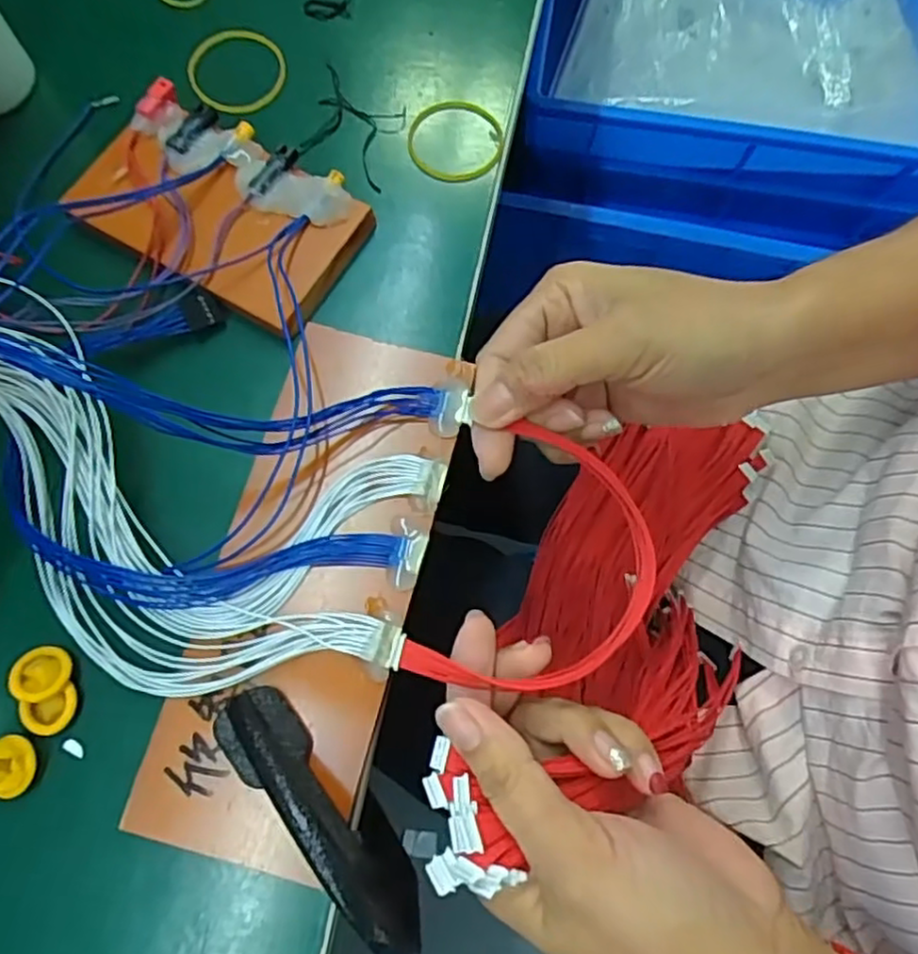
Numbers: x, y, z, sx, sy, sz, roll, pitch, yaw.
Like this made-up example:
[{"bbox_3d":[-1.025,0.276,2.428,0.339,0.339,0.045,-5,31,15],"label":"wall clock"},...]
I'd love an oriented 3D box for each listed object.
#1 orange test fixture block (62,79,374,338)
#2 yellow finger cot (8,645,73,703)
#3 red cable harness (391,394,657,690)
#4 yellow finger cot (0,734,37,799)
[{"bbox_3d":[-0.102,-0.118,0.302,0.123,0.018,0.072,30,74,7],"label":"orange test fixture block"},{"bbox_3d":[-0.151,0.071,0.252,0.019,0.004,0.020,6,54,-9],"label":"yellow finger cot"},{"bbox_3d":[0.032,0.031,0.268,0.090,0.015,0.104,14,73,3],"label":"red cable harness"},{"bbox_3d":[-0.157,0.101,0.243,0.019,0.006,0.020,1,73,-2],"label":"yellow finger cot"}]

